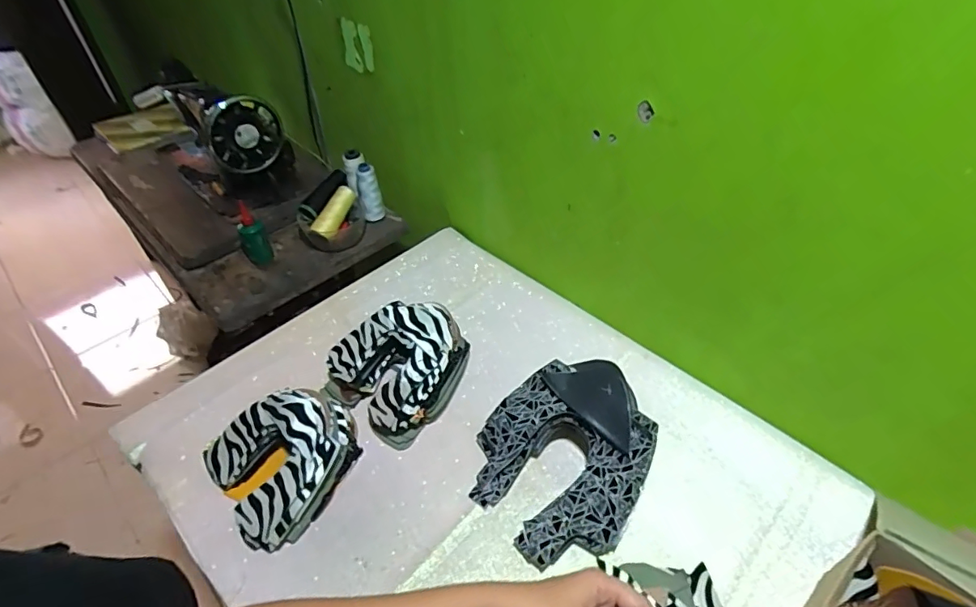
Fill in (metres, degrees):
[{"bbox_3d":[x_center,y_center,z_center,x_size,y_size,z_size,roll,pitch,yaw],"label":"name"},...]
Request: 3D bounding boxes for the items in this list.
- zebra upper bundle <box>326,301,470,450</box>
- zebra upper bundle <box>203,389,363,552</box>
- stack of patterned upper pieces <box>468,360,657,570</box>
[{"bbox_3d":[-0.119,0.080,0.716,0.166,0.094,0.172,32,54,29],"label":"zebra upper bundle"},{"bbox_3d":[-0.241,0.183,0.625,0.168,0.086,0.159,-30,51,-26],"label":"zebra upper bundle"},{"bbox_3d":[0.094,0.174,0.600,0.211,0.105,0.193,-25,49,-22],"label":"stack of patterned upper pieces"}]

